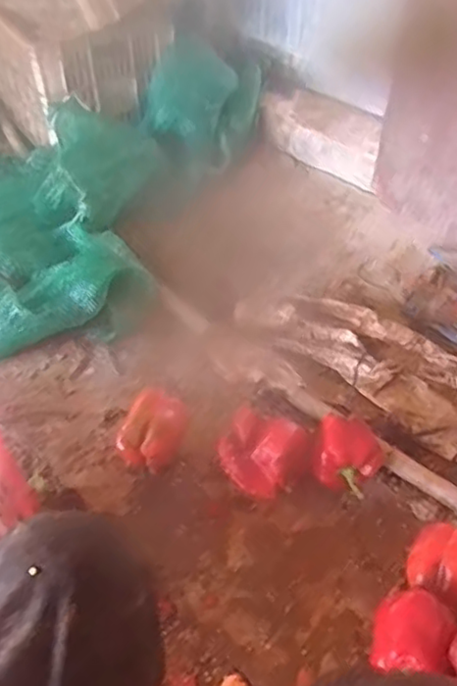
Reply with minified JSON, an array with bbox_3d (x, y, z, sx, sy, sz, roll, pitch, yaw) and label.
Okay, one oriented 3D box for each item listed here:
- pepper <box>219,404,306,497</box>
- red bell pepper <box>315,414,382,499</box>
[{"bbox_3d":[0.042,0.148,0.916,0.103,0.080,0.111,25,49,24],"label":"pepper"},{"bbox_3d":[0.157,0.151,0.905,0.094,0.079,0.069,19,47,20],"label":"red bell pepper"}]

